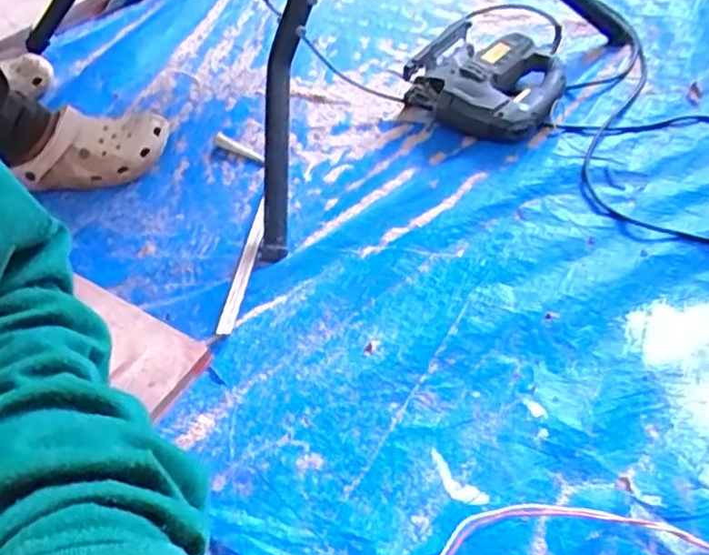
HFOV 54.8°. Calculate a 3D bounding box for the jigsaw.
[{"bbox_3d":[0.208,-0.314,1.093,0.225,0.072,0.241,17,55,21],"label":"jigsaw"}]

